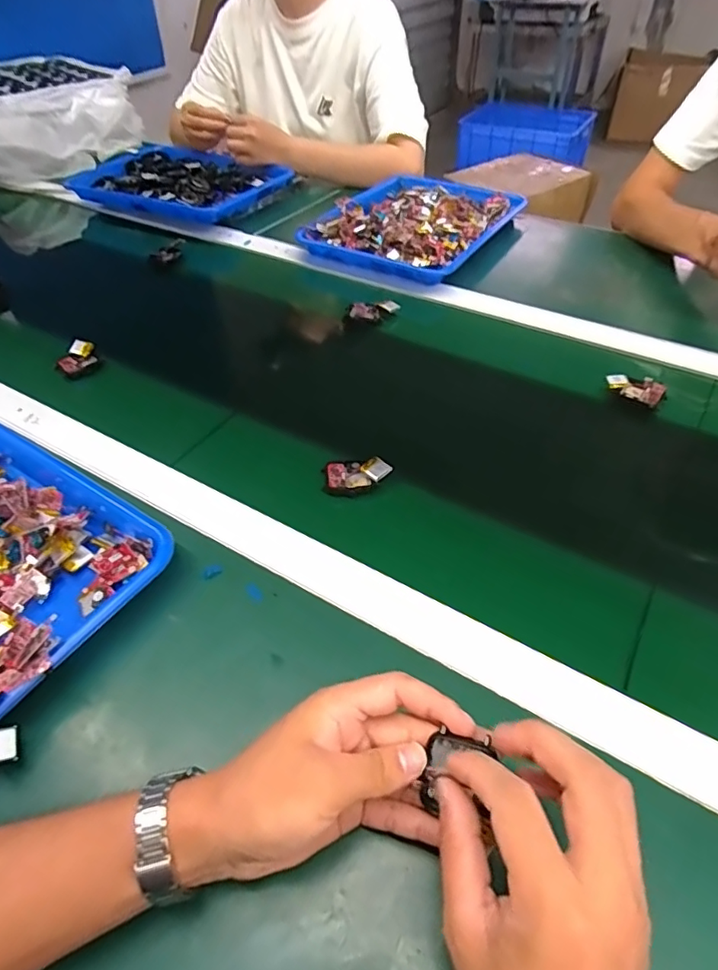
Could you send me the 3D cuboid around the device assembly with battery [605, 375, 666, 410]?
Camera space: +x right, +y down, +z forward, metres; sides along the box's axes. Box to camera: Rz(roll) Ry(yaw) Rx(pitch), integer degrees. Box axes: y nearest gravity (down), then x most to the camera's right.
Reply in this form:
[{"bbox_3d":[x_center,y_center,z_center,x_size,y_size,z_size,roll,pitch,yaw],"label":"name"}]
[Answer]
[{"bbox_3d":[0.280,-0.098,0.559,0.055,0.016,0.025,24,52,23],"label":"device assembly with battery"}]

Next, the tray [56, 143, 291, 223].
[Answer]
[{"bbox_3d":[-0.329,-0.538,0.981,0.362,0.044,0.232,22,51,21],"label":"tray"}]

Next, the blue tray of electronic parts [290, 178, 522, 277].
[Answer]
[{"bbox_3d":[0.093,-0.409,0.852,0.243,0.033,0.311,24,52,23],"label":"blue tray of electronic parts"}]

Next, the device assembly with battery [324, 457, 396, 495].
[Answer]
[{"bbox_3d":[-0.001,-0.011,0.489,0.058,0.021,0.034,-3,47,0],"label":"device assembly with battery"}]

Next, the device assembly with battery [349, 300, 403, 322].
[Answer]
[{"bbox_3d":[0.019,-0.219,0.682,0.063,0.018,0.024,-1,47,1],"label":"device assembly with battery"}]

